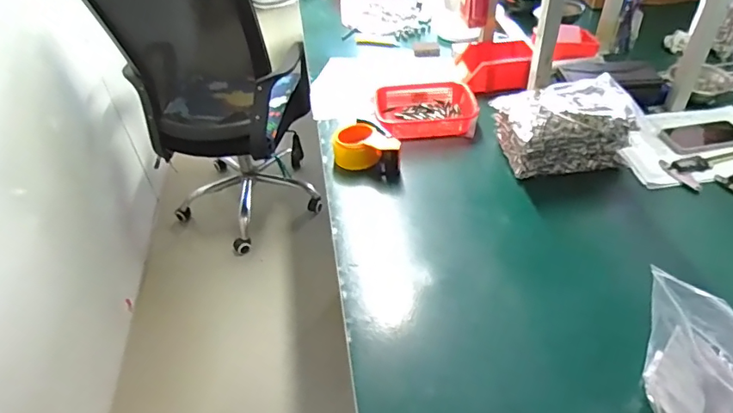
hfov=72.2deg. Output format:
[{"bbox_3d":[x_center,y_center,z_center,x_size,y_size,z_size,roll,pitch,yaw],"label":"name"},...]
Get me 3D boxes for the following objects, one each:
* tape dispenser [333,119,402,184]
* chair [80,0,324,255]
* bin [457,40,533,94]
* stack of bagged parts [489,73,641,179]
[{"bbox_3d":[0.007,-0.113,1.002,0.142,0.063,0.097,23,49,25],"label":"tape dispenser"},{"bbox_3d":[-0.524,-0.368,1.765,0.545,0.964,0.545,-22,45,-18],"label":"chair"},{"bbox_3d":[0.309,-0.336,1.203,0.165,0.069,0.149,-1,43,4],"label":"bin"},{"bbox_3d":[0.385,-0.153,0.973,0.243,0.114,0.153,-9,43,-6],"label":"stack of bagged parts"}]

